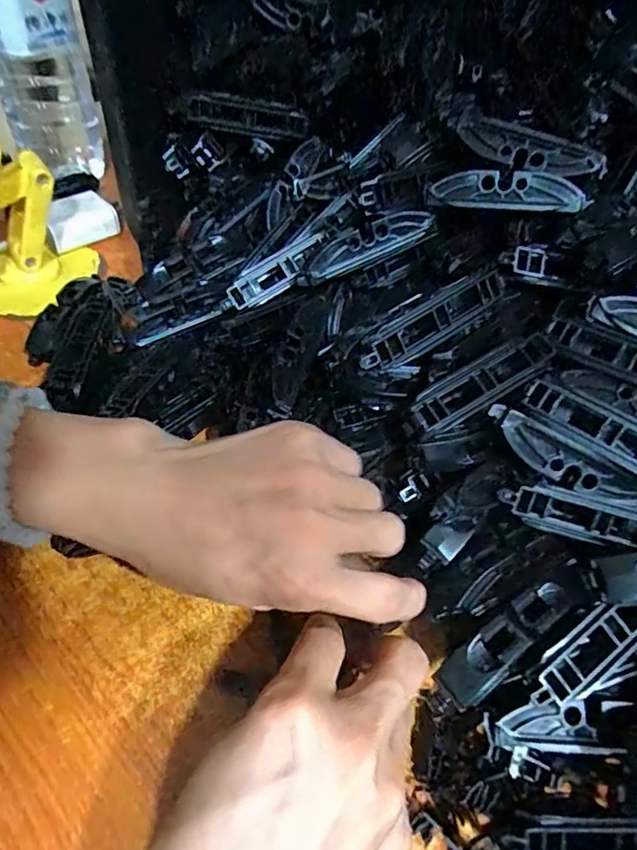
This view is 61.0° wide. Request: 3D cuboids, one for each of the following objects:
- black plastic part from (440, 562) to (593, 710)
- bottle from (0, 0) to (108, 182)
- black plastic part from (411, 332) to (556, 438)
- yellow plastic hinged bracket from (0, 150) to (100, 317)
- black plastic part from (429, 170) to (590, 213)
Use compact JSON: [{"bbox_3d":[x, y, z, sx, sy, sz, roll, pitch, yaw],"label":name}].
[{"bbox_3d":[0.078,0.081,0.211,0.069,0.013,0.017,-27,58,-25],"label":"black plastic part"},{"bbox_3d":[-0.214,-0.288,0.409,0.078,0.212,0.070,-21,55,-21],"label":"bottle"},{"bbox_3d":[0.074,-0.019,0.240,0.078,0.015,0.018,-23,57,-23],"label":"black plastic part"},{"bbox_3d":[-0.202,-0.130,0.350,0.099,0.094,0.078,-22,56,-22],"label":"yellow plastic hinged bracket"},{"bbox_3d":[0.096,-0.120,0.276,0.072,0.019,0.007,10,10,12],"label":"black plastic part"}]

